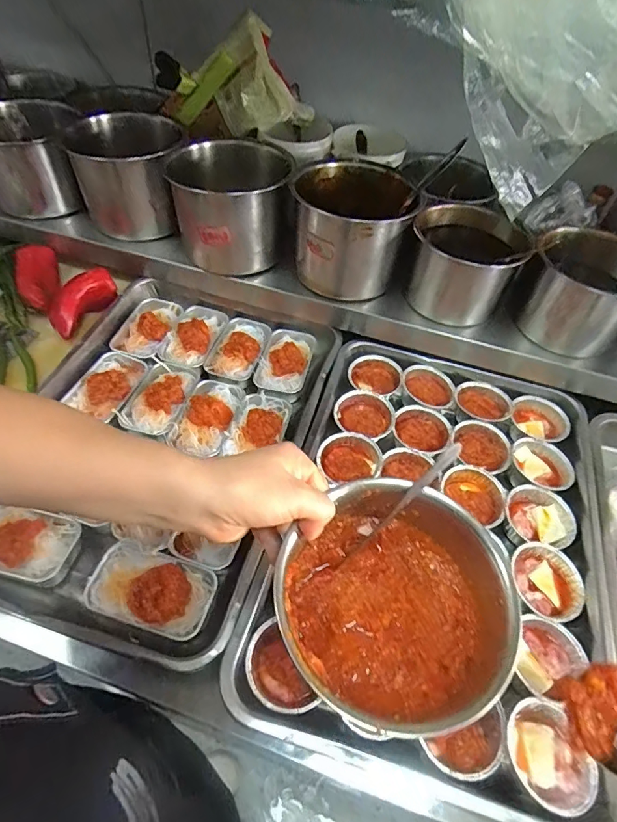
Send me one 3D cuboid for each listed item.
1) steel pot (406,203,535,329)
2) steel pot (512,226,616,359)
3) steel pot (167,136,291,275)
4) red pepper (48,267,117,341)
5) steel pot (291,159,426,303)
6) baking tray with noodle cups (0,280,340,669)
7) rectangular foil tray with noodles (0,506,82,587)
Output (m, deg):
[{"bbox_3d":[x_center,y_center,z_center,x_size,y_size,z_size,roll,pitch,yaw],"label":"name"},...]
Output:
[{"bbox_3d":[0.212,-0.202,0.642,0.146,0.117,0.125,26,54,15],"label":"steel pot"},{"bbox_3d":[0.364,-0.163,0.628,0.119,0.126,0.128,3,52,-3],"label":"steel pot"},{"bbox_3d":[-0.118,-0.304,0.682,0.165,0.132,0.168,-7,53,-11],"label":"steel pot"},{"bbox_3d":[-0.326,-0.159,0.665,0.062,0.047,0.111,39,83,23],"label":"red pepper"},{"bbox_3d":[0.061,-0.251,0.653,0.152,0.132,0.153,3,52,-3],"label":"steel pot"},{"bbox_3d":[-0.180,0.022,0.576,0.350,0.044,0.481,15,52,6],"label":"baking tray with noodle cups"},{"bbox_3d":[-0.305,0.135,0.476,0.120,0.033,0.069,12,52,5],"label":"rectangular foil tray with noodles"}]

